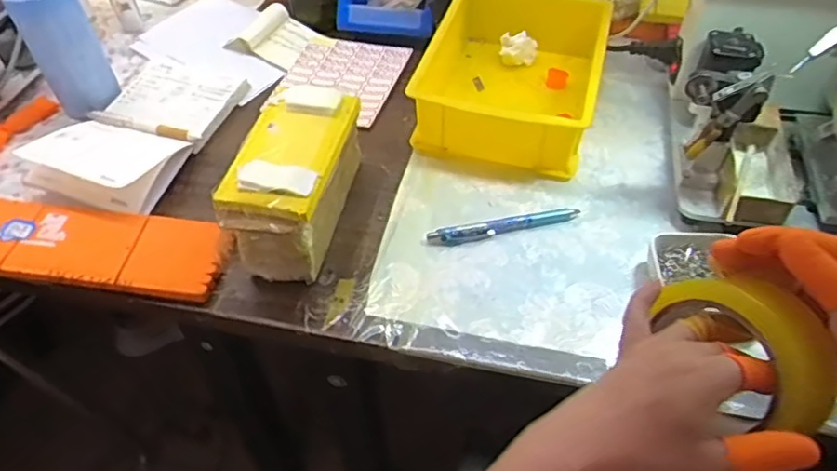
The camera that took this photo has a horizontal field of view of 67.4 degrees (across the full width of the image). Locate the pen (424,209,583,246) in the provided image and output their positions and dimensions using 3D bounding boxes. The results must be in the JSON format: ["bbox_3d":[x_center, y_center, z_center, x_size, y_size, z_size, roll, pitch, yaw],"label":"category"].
[{"bbox_3d":[0.079,-0.010,0.576,0.141,0.011,0.017,-11,49,-8],"label":"pen"}]

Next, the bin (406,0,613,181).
[{"bbox_3d":[0.102,-0.174,0.676,0.179,0.083,0.216,13,50,12],"label":"bin"}]

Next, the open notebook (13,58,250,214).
[{"bbox_3d":[-0.294,-0.125,0.669,0.139,0.046,0.230,13,50,13],"label":"open notebook"}]

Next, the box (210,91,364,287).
[{"bbox_3d":[-0.109,-0.050,0.559,0.083,0.085,0.164,8,49,8],"label":"box"}]

